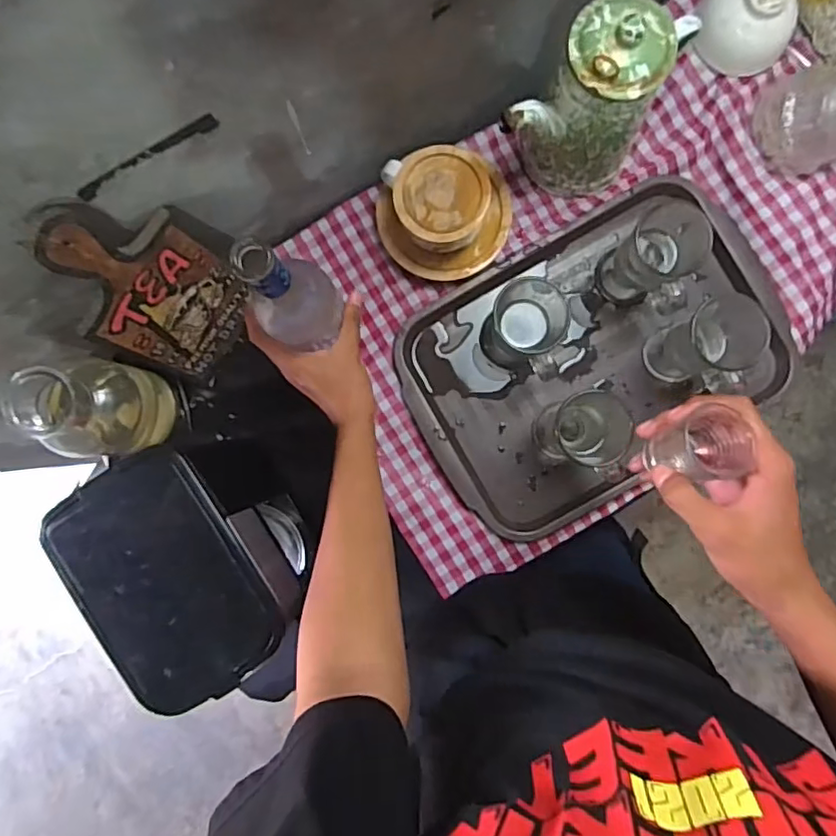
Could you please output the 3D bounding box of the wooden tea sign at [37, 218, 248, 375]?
[{"bbox_3d":[-0.255,-0.120,0.596,0.010,0.272,0.125,36,90,16],"label":"wooden tea sign"}]

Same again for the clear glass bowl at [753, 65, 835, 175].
[{"bbox_3d":[0.440,-0.337,0.659,0.105,0.058,0.110,0,89,1],"label":"clear glass bowl"}]

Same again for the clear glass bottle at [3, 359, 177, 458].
[{"bbox_3d":[-0.333,-0.008,0.629,0.081,0.187,0.095,-3,89,1],"label":"clear glass bottle"}]

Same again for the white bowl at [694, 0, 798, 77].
[{"bbox_3d":[0.367,-0.441,0.671,0.107,0.053,0.091,37,90,2],"label":"white bowl"}]

